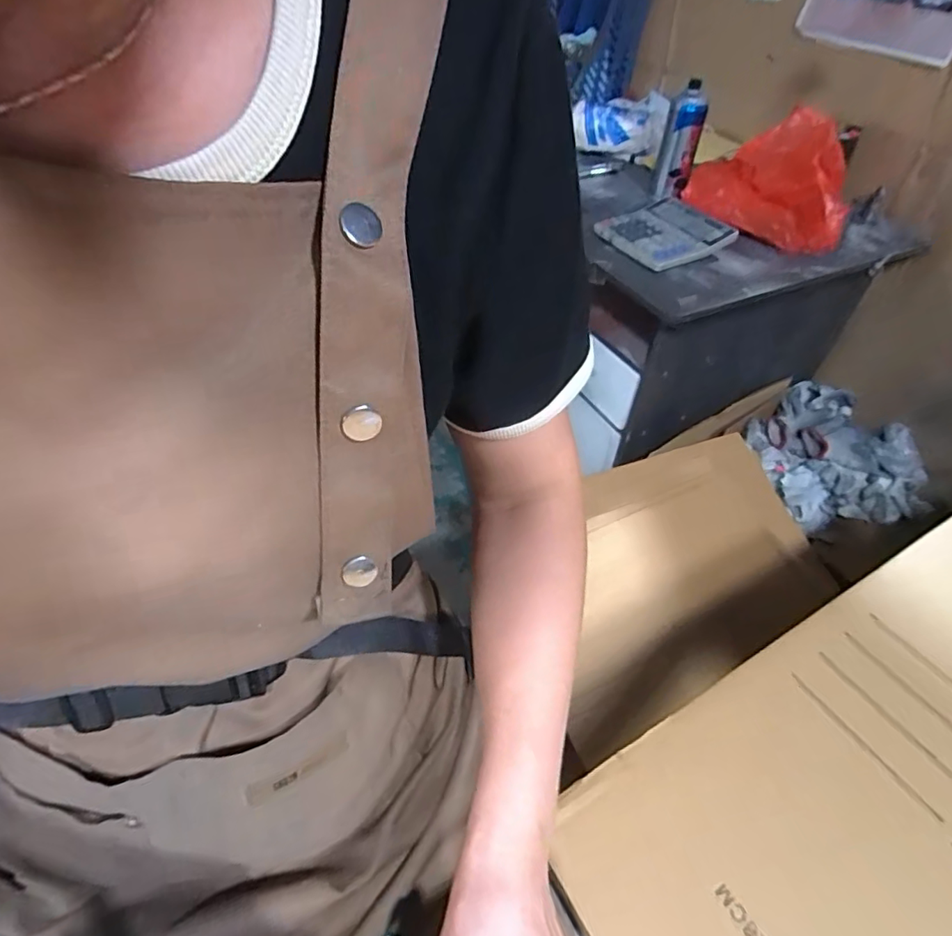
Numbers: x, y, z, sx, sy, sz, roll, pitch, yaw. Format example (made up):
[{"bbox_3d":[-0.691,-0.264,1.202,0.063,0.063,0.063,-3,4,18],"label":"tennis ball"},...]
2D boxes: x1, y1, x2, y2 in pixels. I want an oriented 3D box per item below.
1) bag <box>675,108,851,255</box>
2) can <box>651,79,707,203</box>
[{"bbox_3d":[0.505,-0.496,0.940,0.125,0.158,0.278,-20,51,-21],"label":"bag"},{"bbox_3d":[0.380,-0.602,1.023,0.063,0.166,0.059,14,47,9],"label":"can"}]

